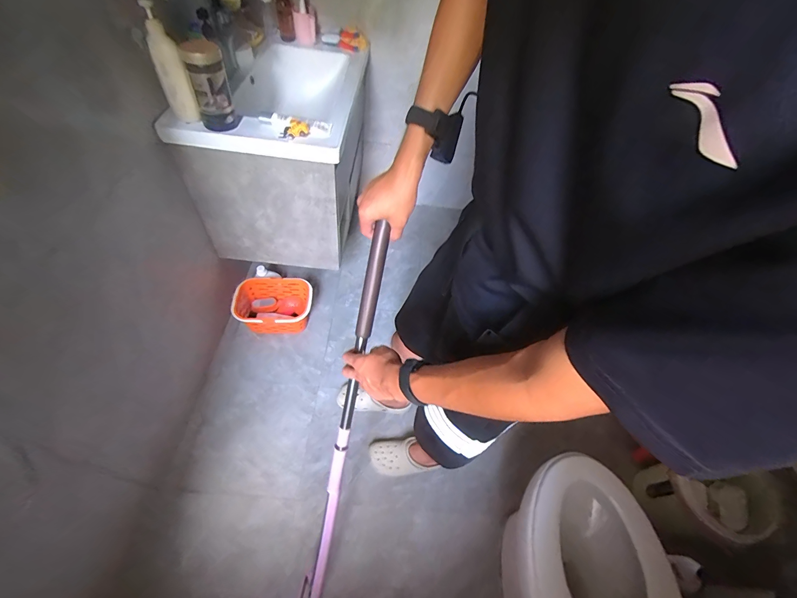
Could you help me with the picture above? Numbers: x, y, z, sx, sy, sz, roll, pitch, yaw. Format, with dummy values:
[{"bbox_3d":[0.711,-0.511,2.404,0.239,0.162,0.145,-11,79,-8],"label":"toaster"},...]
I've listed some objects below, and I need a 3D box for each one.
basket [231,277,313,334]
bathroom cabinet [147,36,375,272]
[{"bbox_3d":[-0.555,0.034,1.583,0.328,0.166,0.248,4,54,-4],"label":"basket"},{"bbox_3d":[-0.436,-0.674,1.469,0.539,0.558,0.930,4,54,-4],"label":"bathroom cabinet"}]

